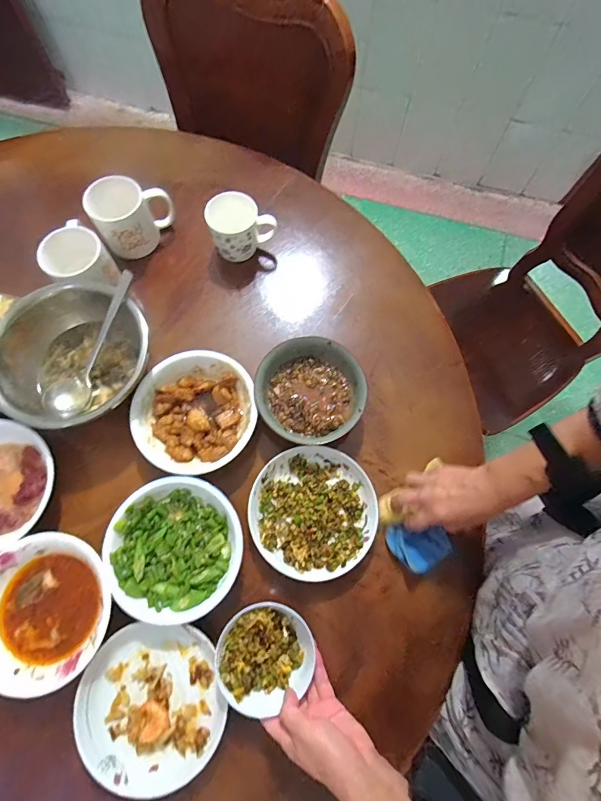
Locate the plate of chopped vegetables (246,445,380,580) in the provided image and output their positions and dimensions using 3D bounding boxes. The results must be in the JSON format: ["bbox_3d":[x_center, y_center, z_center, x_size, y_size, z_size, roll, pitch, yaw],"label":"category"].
[{"bbox_3d":[0.017,0.155,0.541,0.168,0.034,0.172,0,72,-1],"label":"plate of chopped vegetables"}]

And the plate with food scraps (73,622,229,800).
[{"bbox_3d":[-0.183,0.373,0.473,0.165,0.028,0.172,0,72,-1],"label":"plate with food scraps"}]

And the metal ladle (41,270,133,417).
[{"bbox_3d":[-0.304,-0.084,0.569,0.061,0.051,0.231,32,96,9],"label":"metal ladle"}]

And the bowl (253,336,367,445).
[{"bbox_3d":[0.013,-0.010,0.586,0.158,0.061,0.158,0,72,-1],"label":"bowl"}]

